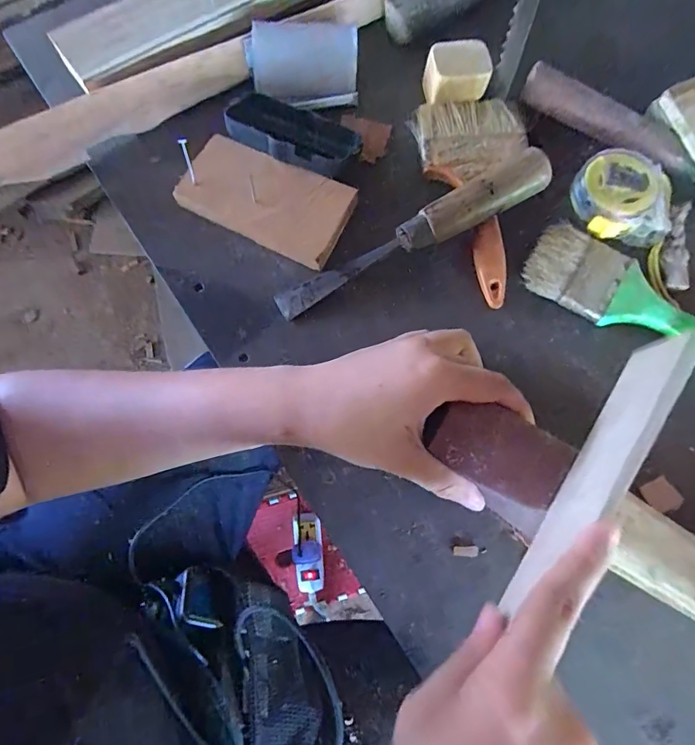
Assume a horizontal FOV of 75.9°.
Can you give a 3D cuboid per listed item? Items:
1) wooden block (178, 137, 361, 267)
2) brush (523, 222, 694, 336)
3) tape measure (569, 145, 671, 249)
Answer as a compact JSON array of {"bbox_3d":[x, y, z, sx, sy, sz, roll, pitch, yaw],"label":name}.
[{"bbox_3d":[-0.066,-0.139,0.358,0.133,0.024,0.069,24,74,7],"label":"wooden block"},{"bbox_3d":[0.229,-0.051,0.332,0.191,0.013,0.063,29,75,8],"label":"brush"},{"bbox_3d":[0.216,-0.138,0.350,0.069,0.028,0.064,9,73,3],"label":"tape measure"}]

